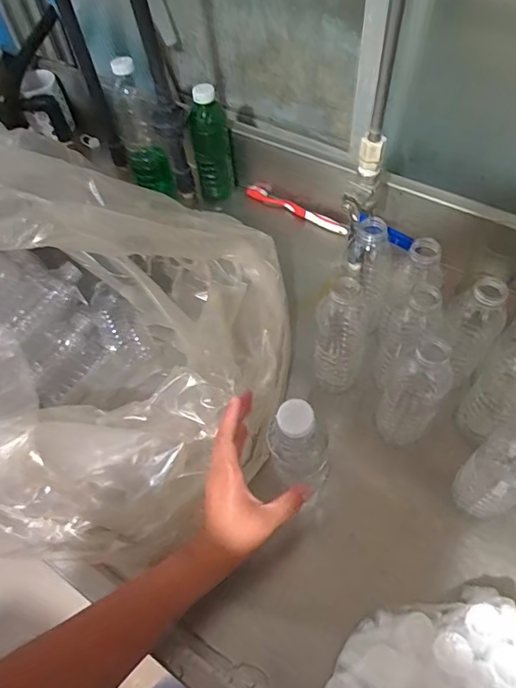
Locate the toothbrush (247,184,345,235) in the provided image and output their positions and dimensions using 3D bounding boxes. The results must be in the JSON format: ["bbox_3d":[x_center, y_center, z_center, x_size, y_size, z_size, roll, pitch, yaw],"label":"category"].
[{"bbox_3d":[0.062,-0.216,0.770,0.189,0.018,0.021,32,65,22],"label":"toothbrush"}]

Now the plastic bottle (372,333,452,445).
[{"bbox_3d":[0.163,0.052,0.503,0.053,0.163,0.047,23,62,17],"label":"plastic bottle"}]

